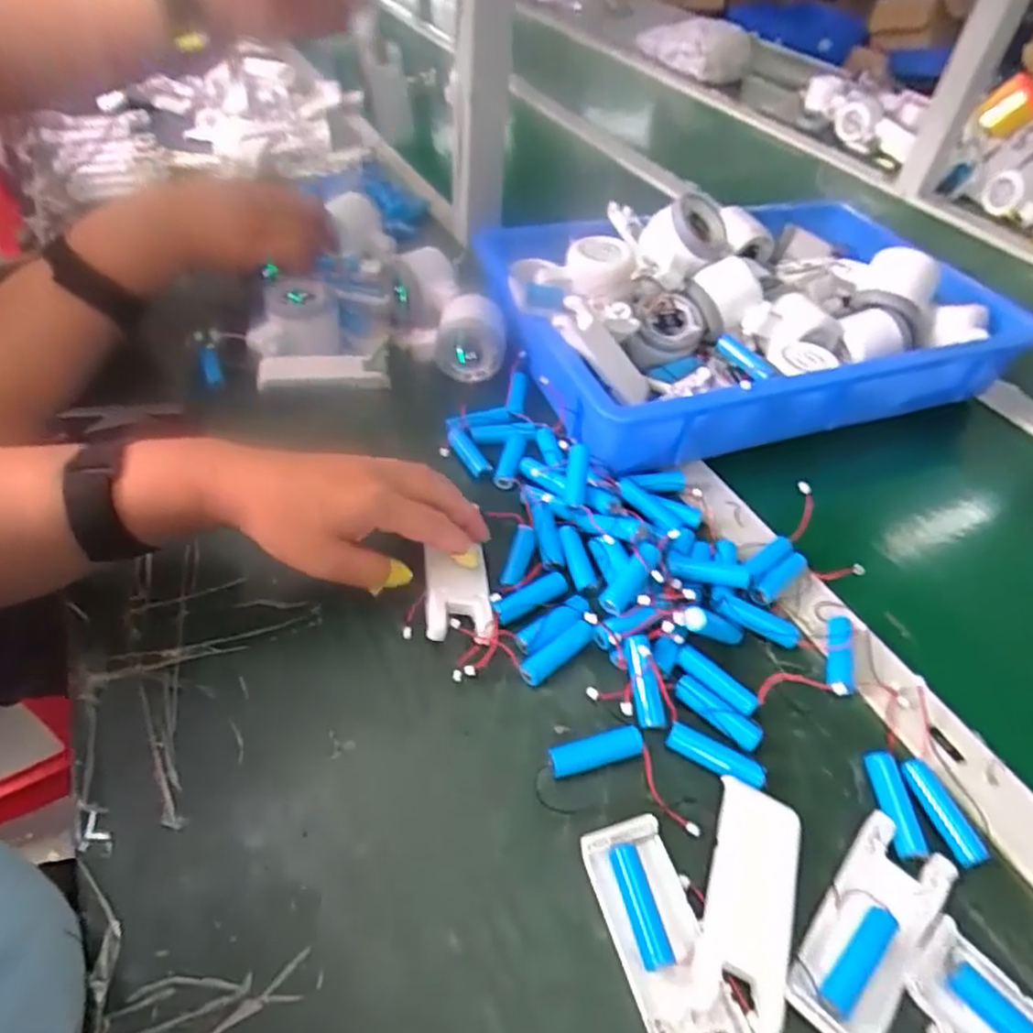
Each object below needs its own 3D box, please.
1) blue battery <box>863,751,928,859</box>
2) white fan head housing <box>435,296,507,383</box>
[{"bbox_3d":[0.196,0.150,0.353,0.018,0.012,0.052,3,46,-2],"label":"blue battery"},{"bbox_3d":[-0.040,-0.153,0.590,0.060,0.056,0.054,-1,47,-6],"label":"white fan head housing"}]

